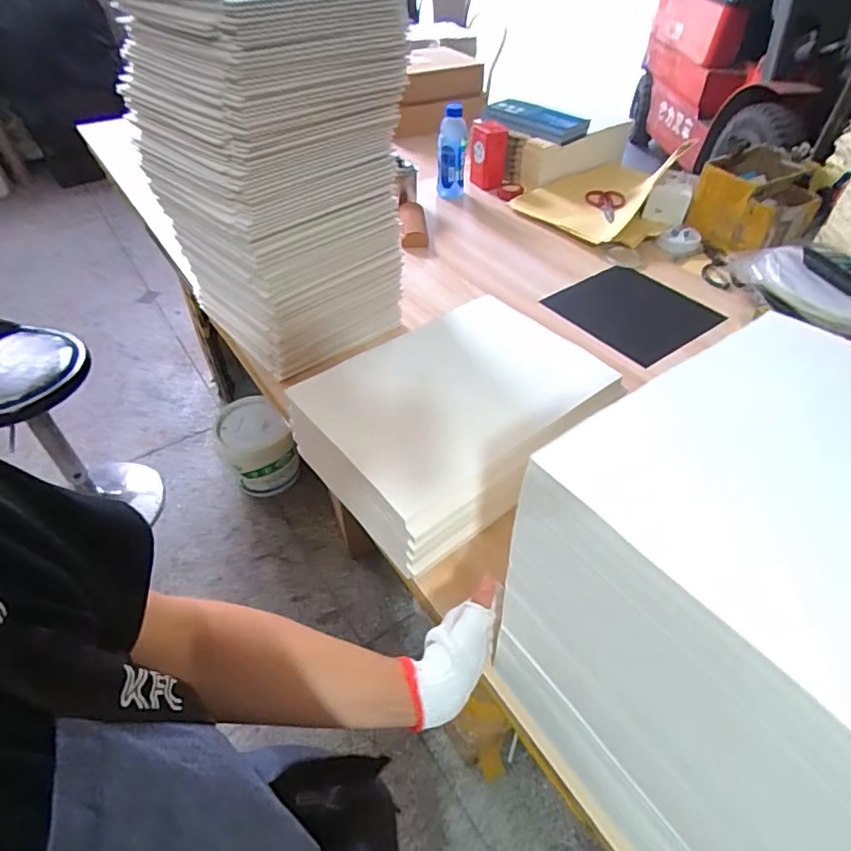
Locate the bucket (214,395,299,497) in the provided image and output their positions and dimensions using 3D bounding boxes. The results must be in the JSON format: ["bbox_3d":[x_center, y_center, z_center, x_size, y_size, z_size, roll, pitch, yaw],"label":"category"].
[{"bbox_3d":[-0.533,0.074,1.681,0.196,0.223,0.256,-22,51,-21],"label":"bucket"}]

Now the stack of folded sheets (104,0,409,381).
[{"bbox_3d":[-0.239,-0.386,0.836,0.319,0.477,0.280,35,54,28],"label":"stack of folded sheets"}]

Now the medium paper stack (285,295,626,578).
[{"bbox_3d":[0.032,-0.013,0.724,0.344,0.119,0.274,-28,53,-26],"label":"medium paper stack"}]

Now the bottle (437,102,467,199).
[{"bbox_3d":[0.064,-0.668,1.307,0.068,0.201,0.062,1,46,-2],"label":"bottle"}]

